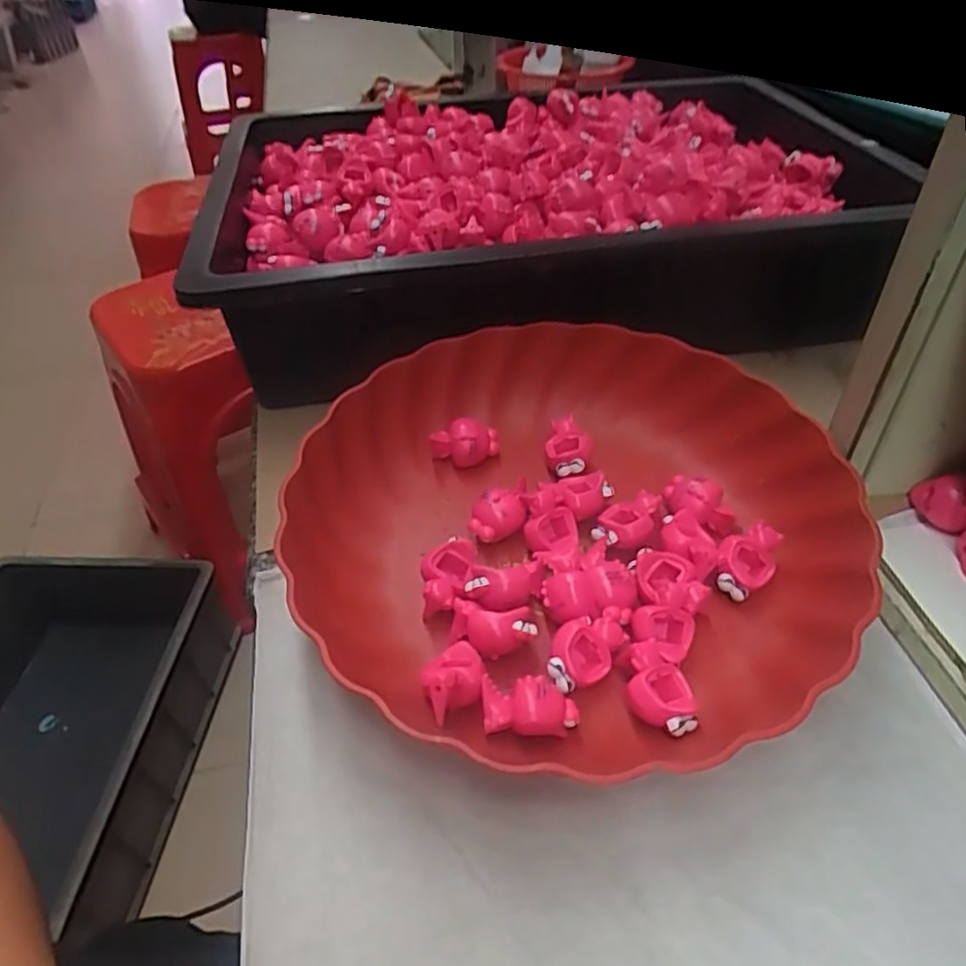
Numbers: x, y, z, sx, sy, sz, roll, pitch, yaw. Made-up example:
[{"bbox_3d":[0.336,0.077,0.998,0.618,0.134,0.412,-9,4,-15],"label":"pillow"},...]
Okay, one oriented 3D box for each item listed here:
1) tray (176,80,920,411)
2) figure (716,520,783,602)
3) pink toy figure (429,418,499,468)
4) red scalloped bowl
[{"bbox_3d":[0.017,-0.199,0.490,0.386,0.074,0.309,-8,43,-5],"label":"tray"},{"bbox_3d":[0.118,0.035,0.308,0.024,0.020,0.031,18,47,21],"label":"figure"},{"bbox_3d":[-0.010,-0.020,0.371,0.036,0.025,0.015,-8,44,-3],"label":"pink toy figure"},{"bbox_3d":[0.040,0.015,0.319,0.234,0.047,0.234,-2,43,2],"label":"red scalloped bowl"}]

